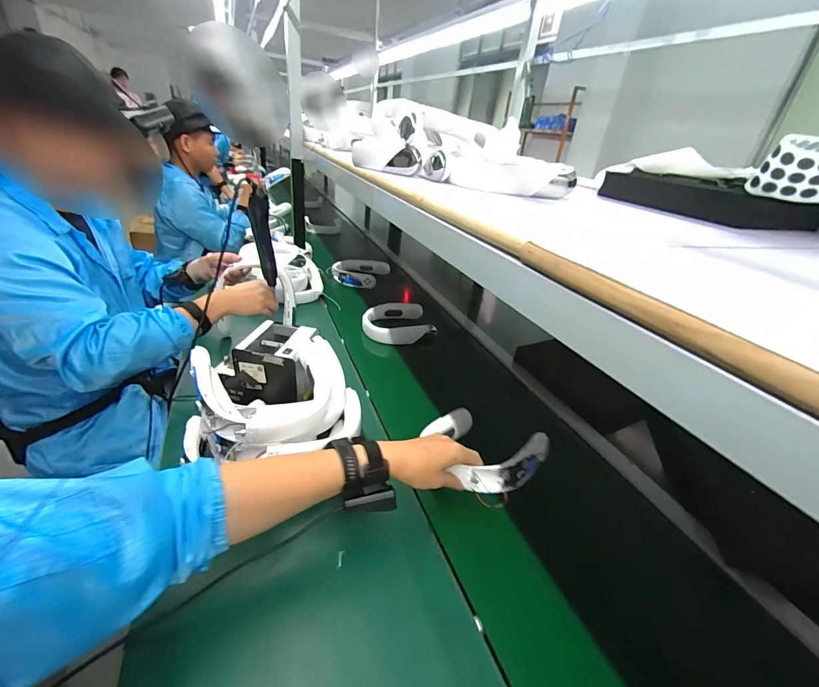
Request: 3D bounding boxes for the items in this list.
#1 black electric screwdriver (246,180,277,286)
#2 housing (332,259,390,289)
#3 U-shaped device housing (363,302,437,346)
[{"bbox_3d":[-0.311,-0.227,0.797,0.036,0.206,0.039,-9,33,-26],"label":"black electric screwdriver"},{"bbox_3d":[-0.200,-0.286,1.498,0.191,0.049,0.215,13,30,11],"label":"housing"},{"bbox_3d":[-0.042,-0.066,1.149,0.204,0.052,0.190,-2,30,-15],"label":"U-shaped device housing"}]

